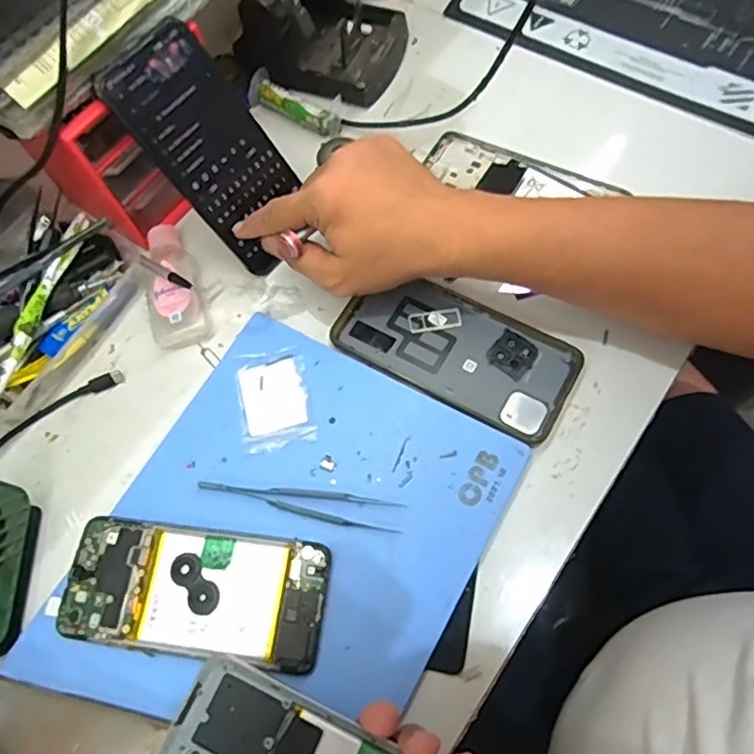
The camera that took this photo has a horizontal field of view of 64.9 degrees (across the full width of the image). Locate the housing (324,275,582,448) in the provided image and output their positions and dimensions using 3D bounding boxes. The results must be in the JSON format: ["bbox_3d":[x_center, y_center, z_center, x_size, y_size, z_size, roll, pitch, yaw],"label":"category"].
[{"bbox_3d":[0.056,-0.021,0.419,0.163,0.007,0.079,28,70,14],"label":"housing"}]

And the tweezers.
[{"bbox_3d":[-0.050,0.078,0.375,0.131,0.004,0.020,10,67,7],"label":"tweezers"}]

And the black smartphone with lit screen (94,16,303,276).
[{"bbox_3d":[-0.112,-0.158,0.423,0.078,0.161,0.007,-50,35,-16],"label":"black smartphone with lit screen"}]

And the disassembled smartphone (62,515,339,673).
[{"bbox_3d":[-0.111,0.128,0.355,0.160,0.007,0.068,7,67,6],"label":"disassembled smartphone"}]

